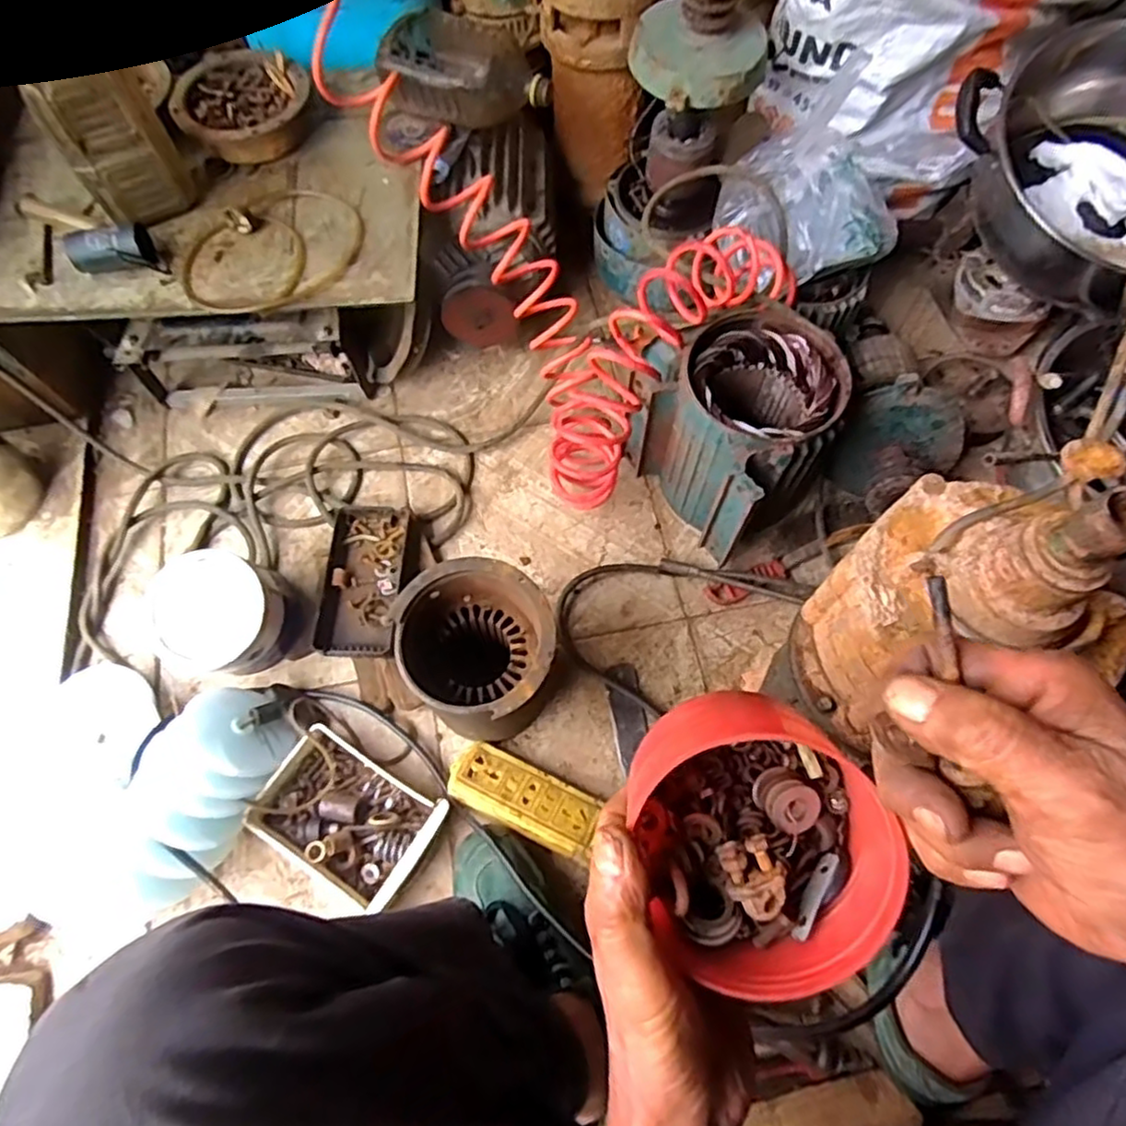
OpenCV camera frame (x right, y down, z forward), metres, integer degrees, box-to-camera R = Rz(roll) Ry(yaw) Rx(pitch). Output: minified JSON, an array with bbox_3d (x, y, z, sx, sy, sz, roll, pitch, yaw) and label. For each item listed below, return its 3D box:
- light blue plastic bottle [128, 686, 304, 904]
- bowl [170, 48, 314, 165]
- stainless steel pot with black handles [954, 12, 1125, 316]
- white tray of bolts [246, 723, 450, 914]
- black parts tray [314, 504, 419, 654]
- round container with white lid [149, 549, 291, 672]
[{"bbox_3d":[-0.360,0.219,0.681,0.110,0.093,0.195,23,69,9],"label":"light blue plastic bottle"},{"bbox_3d":[-0.369,-0.532,0.794,0.146,0.045,0.154,0,67,0],"label":"bowl"},{"bbox_3d":[0.641,-0.441,0.780,0.340,0.145,0.322,0,67,0],"label":"stainless steel pot with black handles"},{"bbox_3d":[-0.217,0.259,0.695,0.172,0.039,0.119,29,70,12],"label":"white tray of bolts"},{"bbox_3d":[-0.228,0.021,0.803,0.091,0.032,0.178,2,67,1],"label":"black parts tray"},{"bbox_3d":[-0.365,0.058,0.742,0.118,0.112,0.113,0,67,0],"label":"round container with white lid"}]

